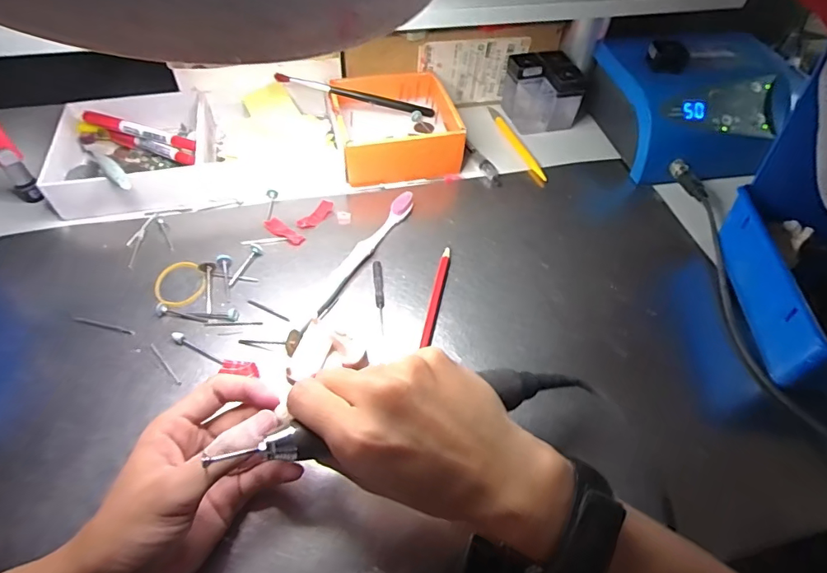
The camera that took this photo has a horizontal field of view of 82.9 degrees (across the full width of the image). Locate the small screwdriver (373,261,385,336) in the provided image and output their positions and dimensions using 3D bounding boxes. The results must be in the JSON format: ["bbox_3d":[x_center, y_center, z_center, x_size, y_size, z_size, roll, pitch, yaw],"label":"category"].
[{"bbox_3d":[-0.028,0.007,0.382,0.007,0.004,0.070,-4,52,-5],"label":"small screwdriver"}]

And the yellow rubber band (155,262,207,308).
[{"bbox_3d":[-0.192,-0.002,0.386,0.041,0.006,0.045,-6,59,-3],"label":"yellow rubber band"}]

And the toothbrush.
[{"bbox_3d":[-0.043,-0.029,0.400,0.013,0.020,0.151,25,56,17],"label":"toothbrush"}]

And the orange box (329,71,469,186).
[{"bbox_3d":[-0.021,-0.169,0.495,0.121,0.049,0.125,-10,53,-9],"label":"orange box"}]

